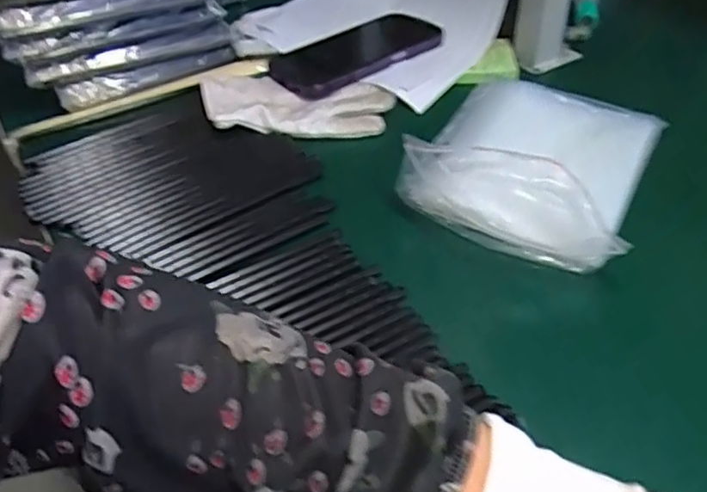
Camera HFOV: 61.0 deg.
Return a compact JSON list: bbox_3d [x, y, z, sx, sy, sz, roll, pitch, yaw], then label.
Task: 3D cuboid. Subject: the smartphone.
[{"bbox_3d":[-0.001,-0.187,0.576,0.177,0.011,0.091,-31,51,-28],"label":"smartphone"}]

